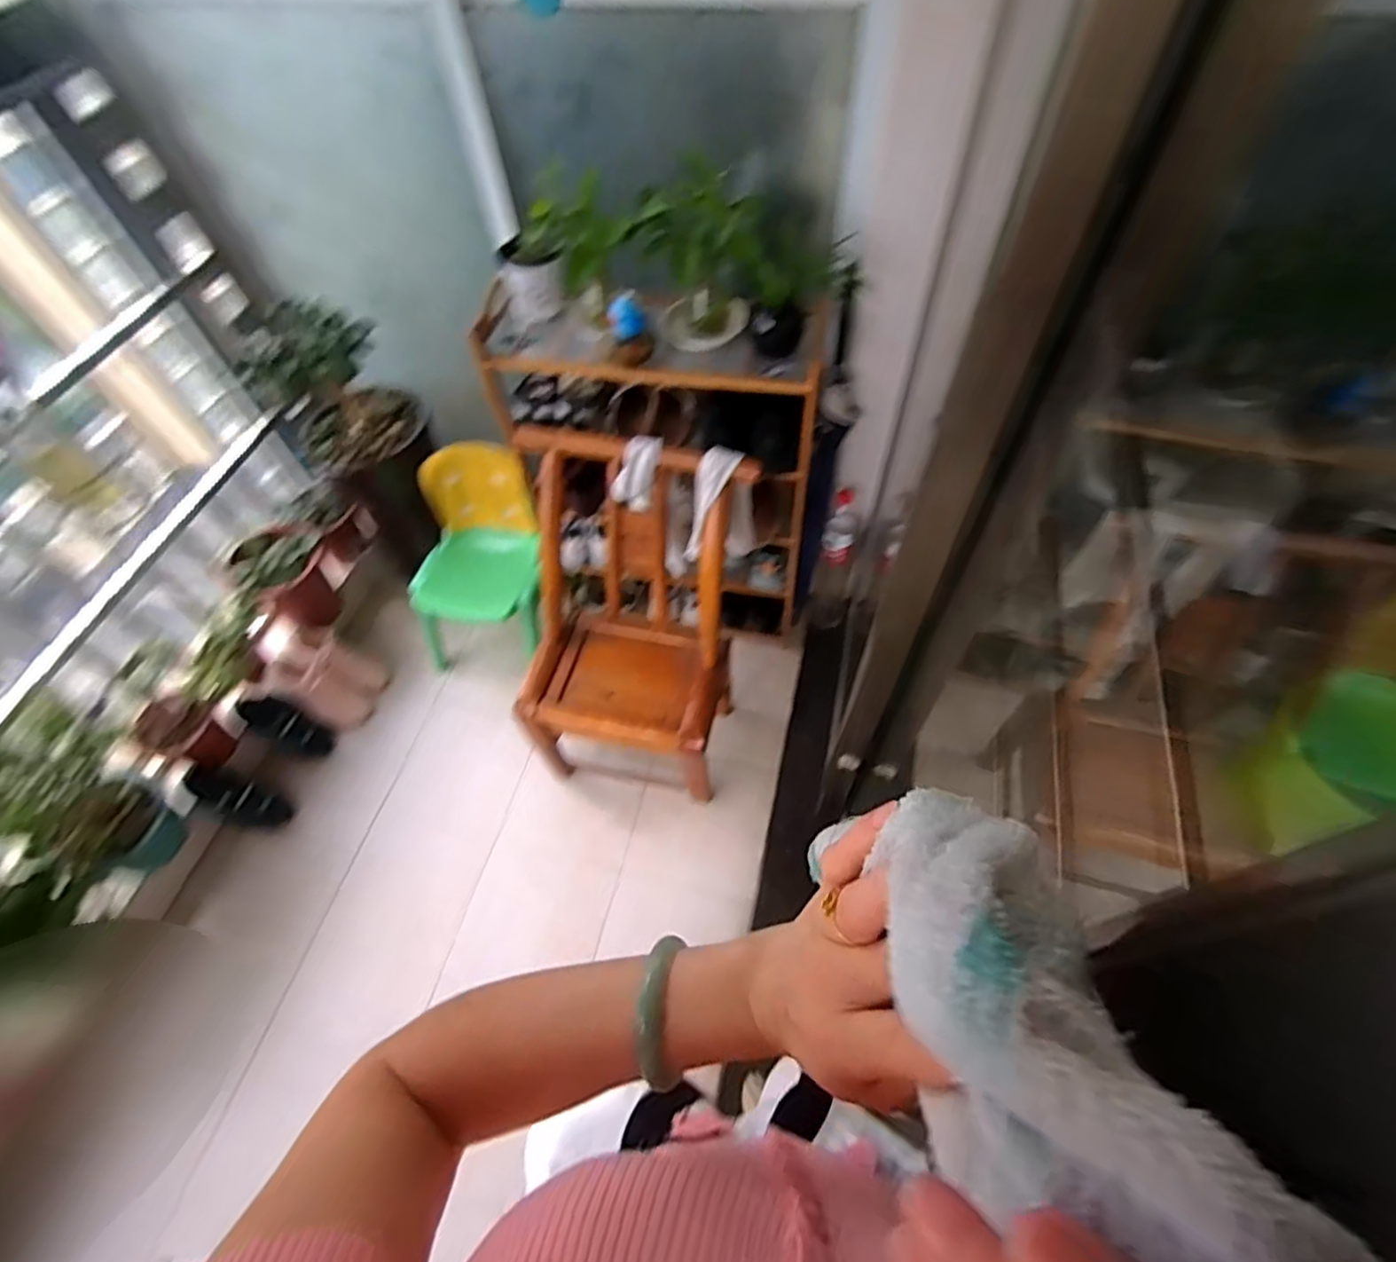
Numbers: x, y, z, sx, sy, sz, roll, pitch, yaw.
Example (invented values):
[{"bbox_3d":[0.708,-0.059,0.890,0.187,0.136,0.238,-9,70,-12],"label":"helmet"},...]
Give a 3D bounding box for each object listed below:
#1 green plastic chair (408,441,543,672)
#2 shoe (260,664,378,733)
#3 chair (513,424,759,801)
[{"bbox_3d":[-0.512,-0.154,1.575,0.335,0.451,0.329,6,57,8],"label":"green plastic chair"},{"bbox_3d":[-0.911,0.149,1.588,0.251,0.078,0.120,31,54,-25],"label":"shoe"},{"bbox_3d":[-0.134,-0.026,1.320,0.405,0.602,0.471,12,58,11],"label":"chair"}]

